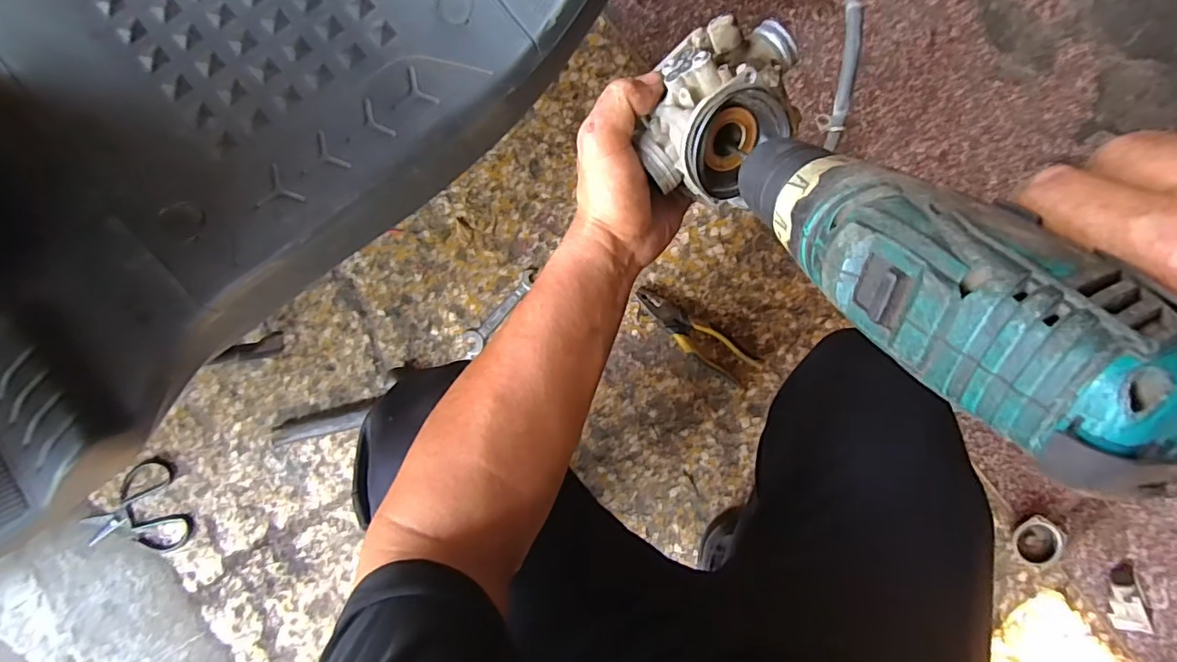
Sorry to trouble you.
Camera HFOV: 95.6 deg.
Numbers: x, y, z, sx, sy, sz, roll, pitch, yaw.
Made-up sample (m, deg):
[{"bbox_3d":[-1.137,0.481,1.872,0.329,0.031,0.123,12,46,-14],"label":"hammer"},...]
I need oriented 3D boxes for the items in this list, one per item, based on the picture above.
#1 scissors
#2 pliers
[{"bbox_3d":[-0.635,0.259,0.748,0.144,0.013,0.127,-23,92,-4],"label":"scissors"},{"bbox_3d":[0.143,0.008,0.728,0.186,0.016,0.046,35,89,1],"label":"pliers"}]

